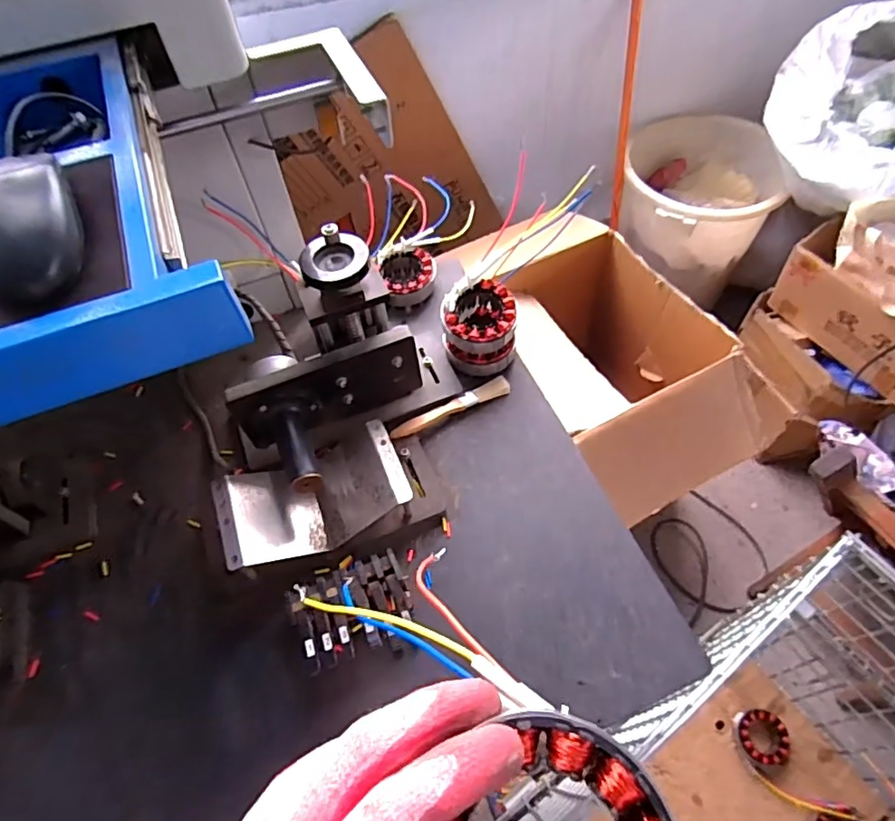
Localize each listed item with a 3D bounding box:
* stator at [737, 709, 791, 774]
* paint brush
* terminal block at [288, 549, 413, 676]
[{"bbox_3d":[0.568,0.590,1.014,0.084,0.035,0.095,-17,58,-6],"label":"stator"},{"bbox_3d":[0.004,-0.003,0.658,0.155,0.008,0.021,-23,74,-20],"label":"paint brush"},{"bbox_3d":[-0.087,0.191,0.533,0.108,0.039,0.085,-20,58,-9],"label":"terminal block"}]

